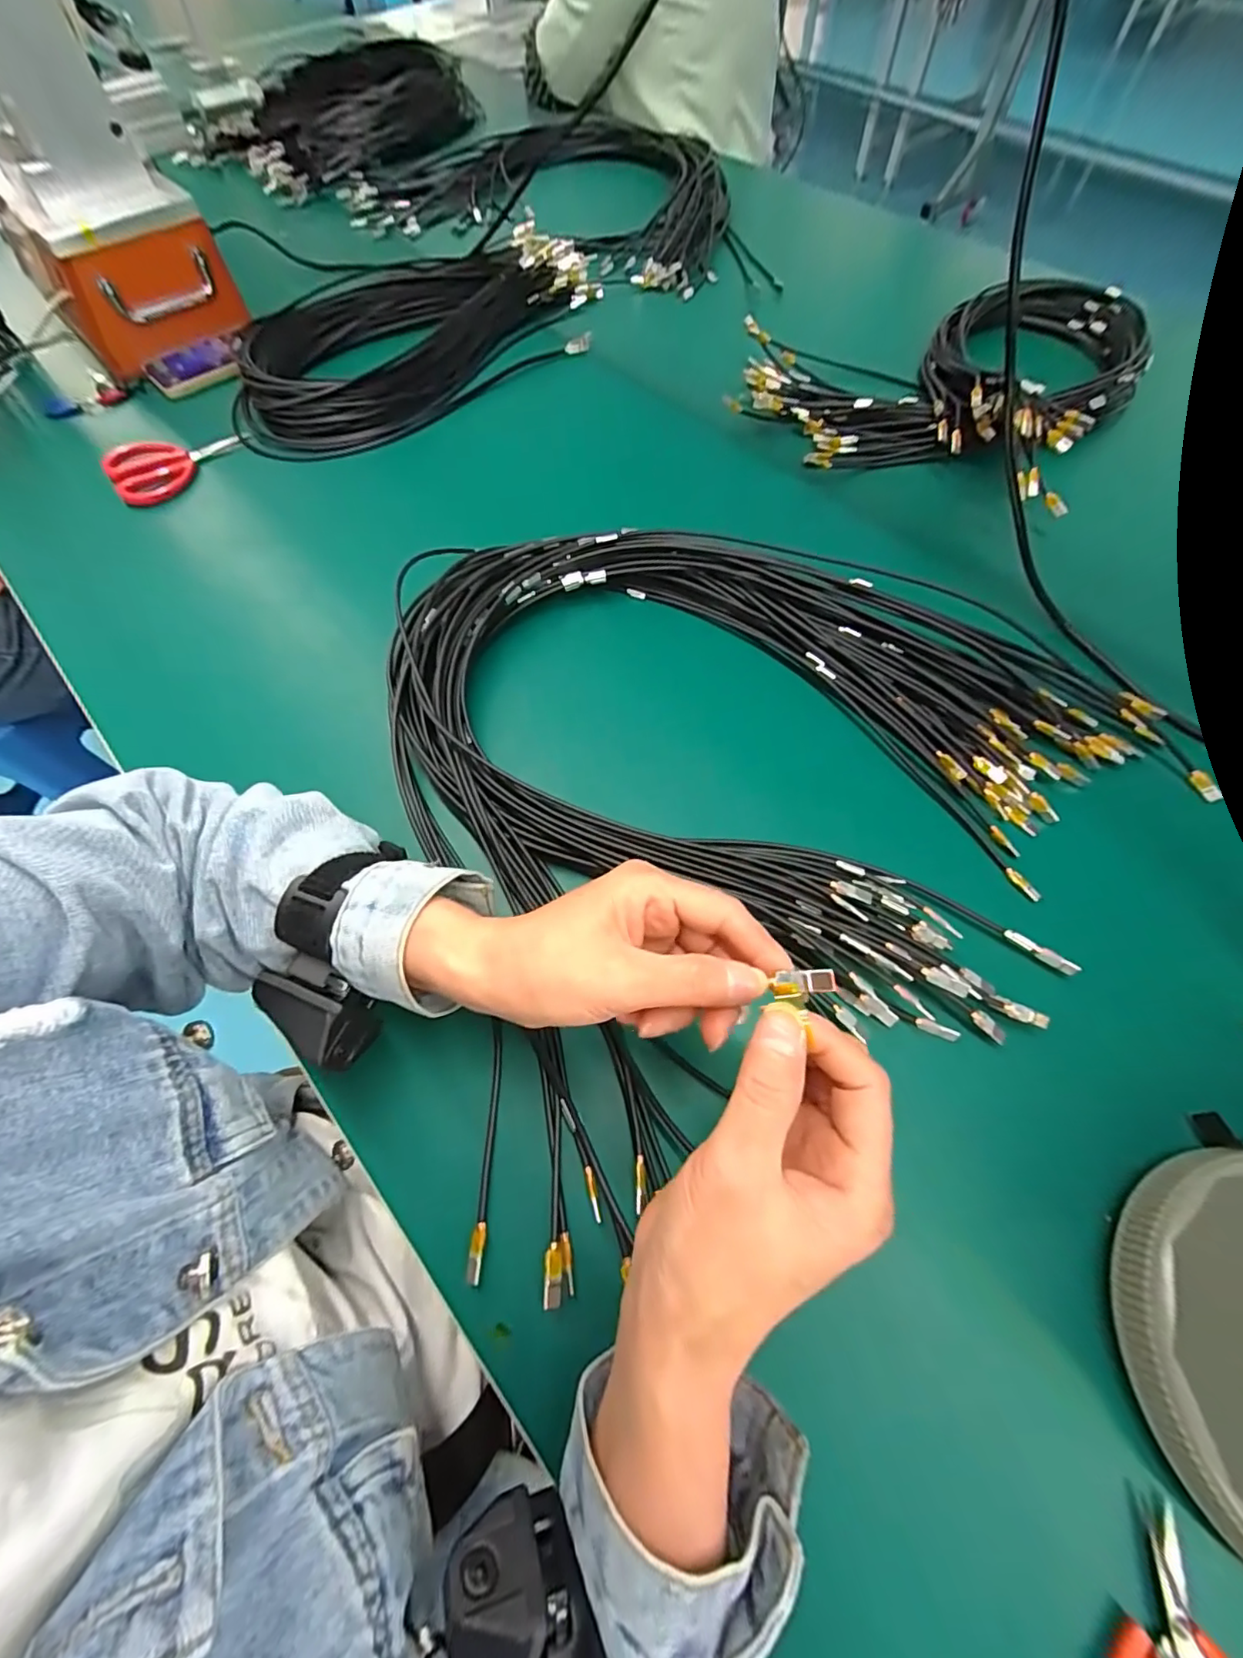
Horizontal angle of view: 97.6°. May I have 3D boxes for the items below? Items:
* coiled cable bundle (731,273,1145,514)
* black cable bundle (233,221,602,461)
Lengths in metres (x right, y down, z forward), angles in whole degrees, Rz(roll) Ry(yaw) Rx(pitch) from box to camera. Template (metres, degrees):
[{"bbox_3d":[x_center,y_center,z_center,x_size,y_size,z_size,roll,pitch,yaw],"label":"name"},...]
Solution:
[{"bbox_3d":[0.340,-0.511,0.587,0.382,0.068,0.400,28,68,14],"label":"coiled cable bundle"},{"bbox_3d":[-0.228,-0.586,0.634,0.472,0.030,0.286,-34,68,-14],"label":"black cable bundle"}]

